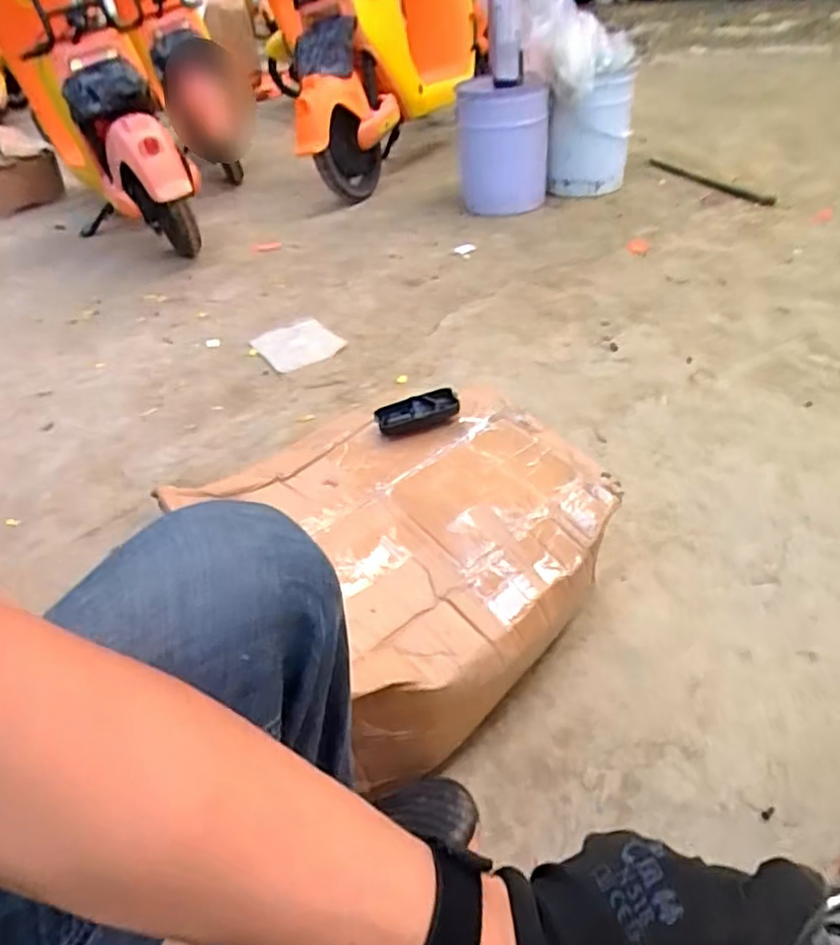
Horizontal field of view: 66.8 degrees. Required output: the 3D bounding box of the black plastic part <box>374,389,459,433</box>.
[{"bbox_3d":[-0.003,-0.079,0.836,0.107,0.026,0.044,-13,41,-5],"label":"black plastic part"}]

